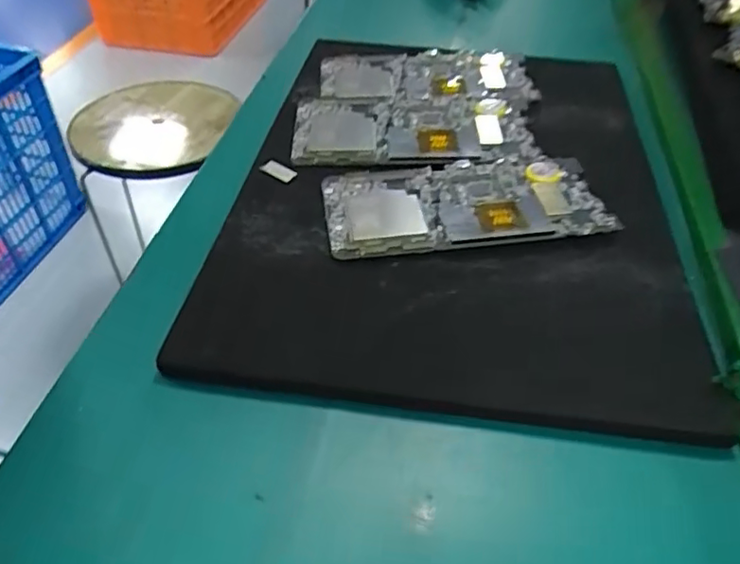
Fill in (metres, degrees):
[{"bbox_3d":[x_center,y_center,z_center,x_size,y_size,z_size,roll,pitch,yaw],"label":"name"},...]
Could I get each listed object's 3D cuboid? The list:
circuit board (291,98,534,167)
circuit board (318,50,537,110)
[{"bbox_3d":[0.025,-0.099,0.394,0.151,0.015,0.072,4,45,2],"label":"circuit board"},{"bbox_3d":[0.039,-0.152,0.447,0.156,0.012,0.084,2,43,7],"label":"circuit board"}]

